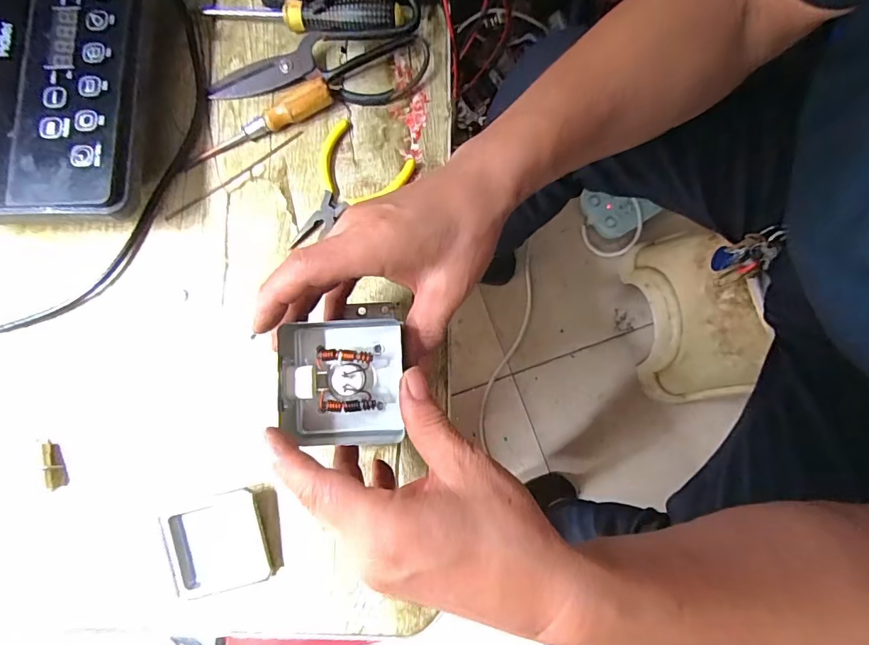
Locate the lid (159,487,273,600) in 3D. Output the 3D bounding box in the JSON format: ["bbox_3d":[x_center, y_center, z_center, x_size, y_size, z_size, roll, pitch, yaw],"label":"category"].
[{"bbox_3d":[-0.164,0.167,0.342,0.068,0.012,0.066,-15,80,-4],"label":"lid"}]

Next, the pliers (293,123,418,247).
[{"bbox_3d":[-0.081,-0.112,0.389,0.079,0.010,0.115,36,81,5],"label":"pliers"}]

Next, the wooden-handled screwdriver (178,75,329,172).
[{"bbox_3d":[-0.154,-0.171,0.397,0.141,0.019,0.016,-23,81,9],"label":"wooden-handled screwdriver"}]

